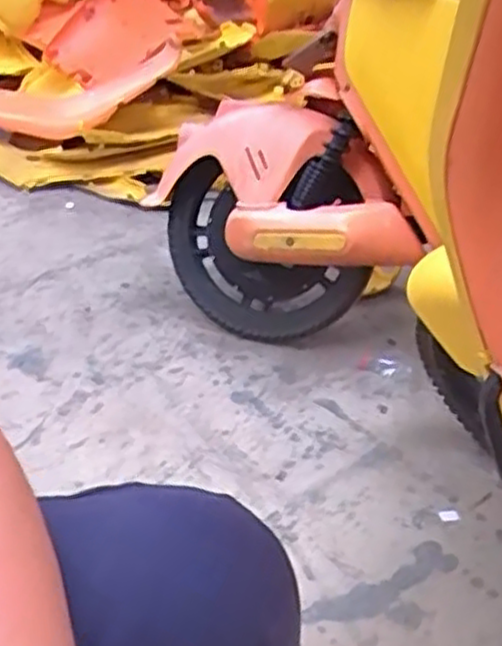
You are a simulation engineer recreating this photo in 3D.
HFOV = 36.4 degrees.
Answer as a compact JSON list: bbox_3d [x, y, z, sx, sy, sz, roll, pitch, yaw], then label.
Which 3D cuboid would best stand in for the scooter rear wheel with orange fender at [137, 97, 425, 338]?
[{"bbox_3d":[0.040,-0.148,1.329,0.492,0.405,0.161,24,37,31],"label":"scooter rear wheel with orange fender"}]

